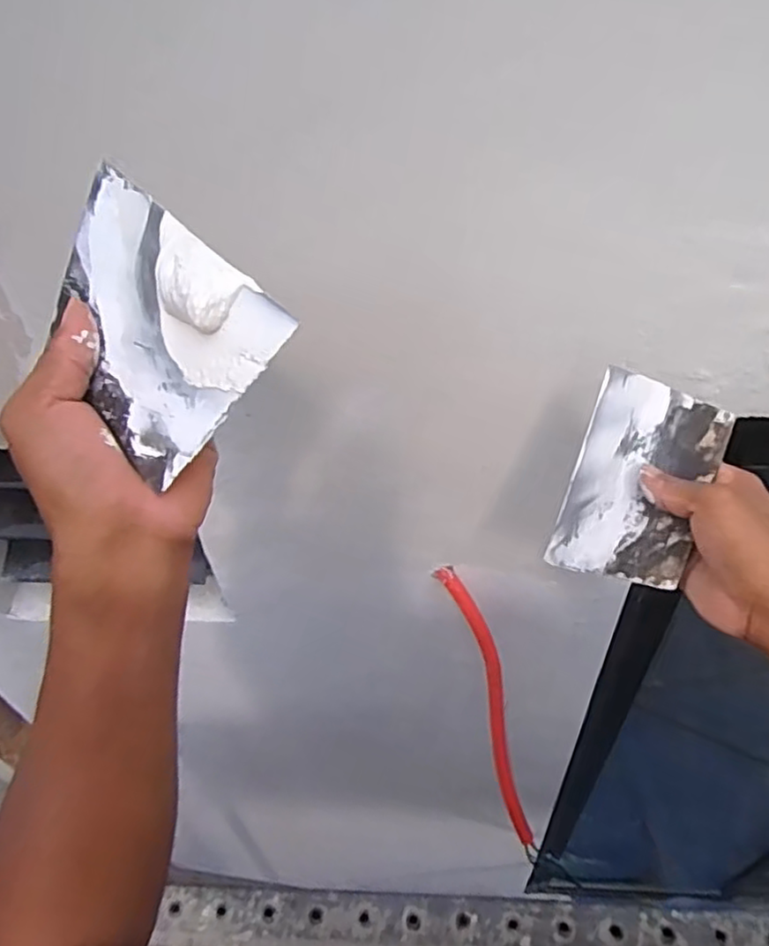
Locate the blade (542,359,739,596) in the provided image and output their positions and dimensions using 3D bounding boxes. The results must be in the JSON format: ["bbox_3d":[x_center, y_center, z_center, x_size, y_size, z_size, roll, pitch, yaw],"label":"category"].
[{"bbox_3d":[0.170,0.006,0.448,0.004,0.139,0.094,10,9,-45],"label":"blade"}]

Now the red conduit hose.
[{"bbox_3d":[0.141,0.315,0.868,0.048,0.440,0.071,-19,22,-12],"label":"red conduit hose"}]

